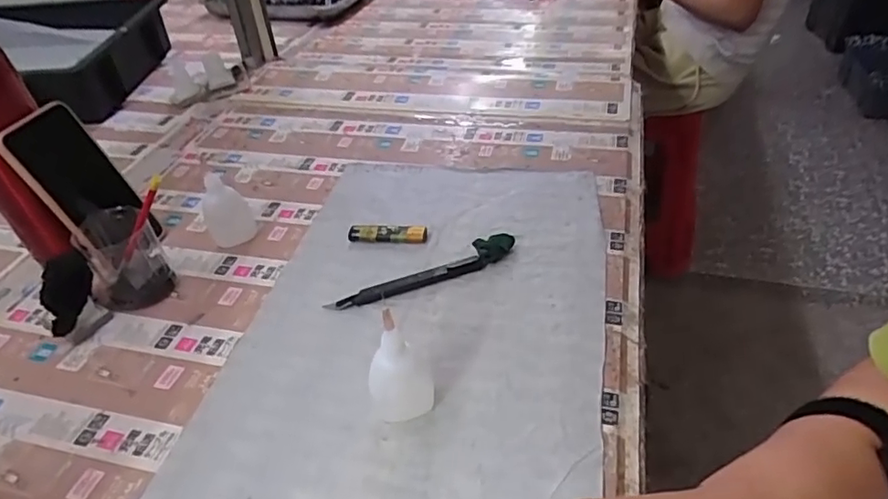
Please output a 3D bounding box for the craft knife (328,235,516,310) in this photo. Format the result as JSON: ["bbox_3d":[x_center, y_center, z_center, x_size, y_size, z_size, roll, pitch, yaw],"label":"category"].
[{"bbox_3d":[-0.017,0.022,0.527,0.185,0.020,0.026,-18,41,-16],"label":"craft knife"}]

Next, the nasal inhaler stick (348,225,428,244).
[{"bbox_3d":[-0.059,-0.016,0.577,0.081,0.018,0.017,4,40,11],"label":"nasal inhaler stick"}]

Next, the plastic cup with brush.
[{"bbox_3d":[-0.299,-0.012,0.522,0.095,0.117,0.076,-21,42,-19],"label":"plastic cup with brush"}]

